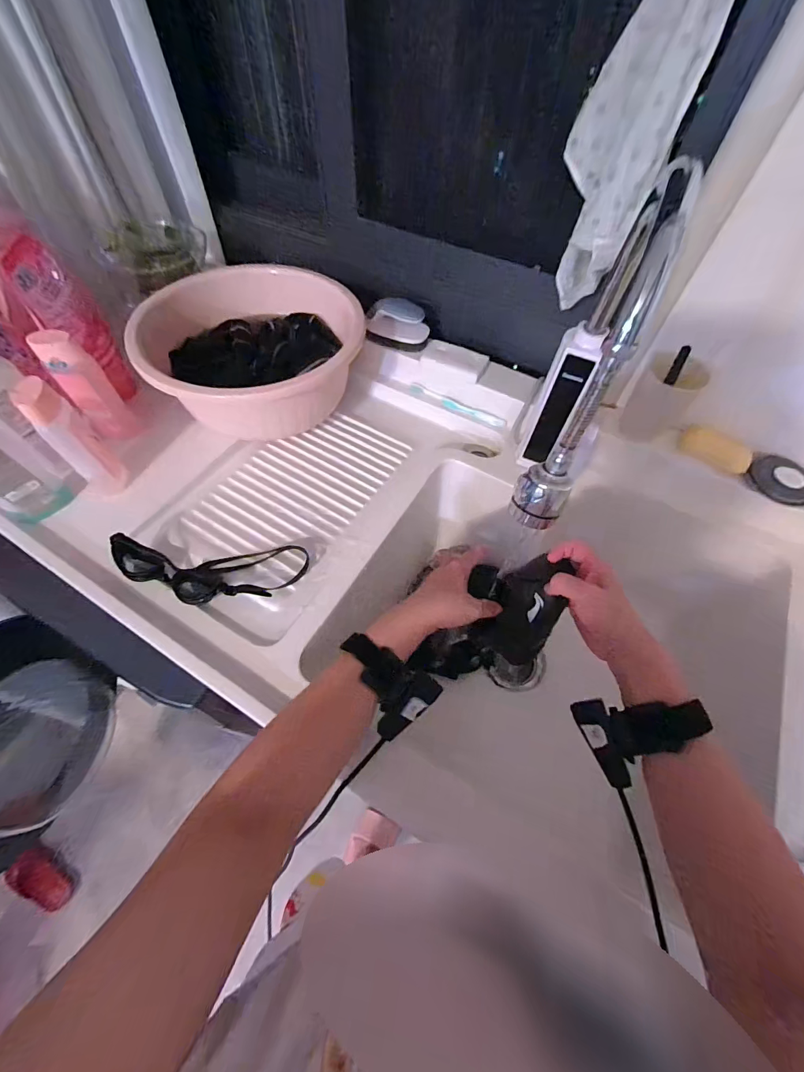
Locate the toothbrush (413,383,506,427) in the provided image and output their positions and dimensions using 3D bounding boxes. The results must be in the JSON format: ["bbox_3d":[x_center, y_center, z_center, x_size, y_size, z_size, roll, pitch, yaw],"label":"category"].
[{"bbox_3d":[0.093,-0.224,0.679,0.177,0.016,0.016,25,60,15],"label":"toothbrush"}]

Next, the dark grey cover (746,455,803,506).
[{"bbox_3d":[0.520,-0.079,0.538,0.062,0.022,0.079,-29,62,-18],"label":"dark grey cover"}]

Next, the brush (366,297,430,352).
[{"bbox_3d":[-0.009,-0.357,0.670,0.104,0.062,0.044,15,60,7],"label":"brush"}]

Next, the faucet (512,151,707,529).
[{"bbox_3d":[0.171,-0.143,0.429,0.058,0.287,0.269,19,61,9],"label":"faucet"}]

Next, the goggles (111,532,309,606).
[{"bbox_3d":[-0.241,0.044,0.500,0.232,0.050,0.074,0,59,-2],"label":"goggles"}]

